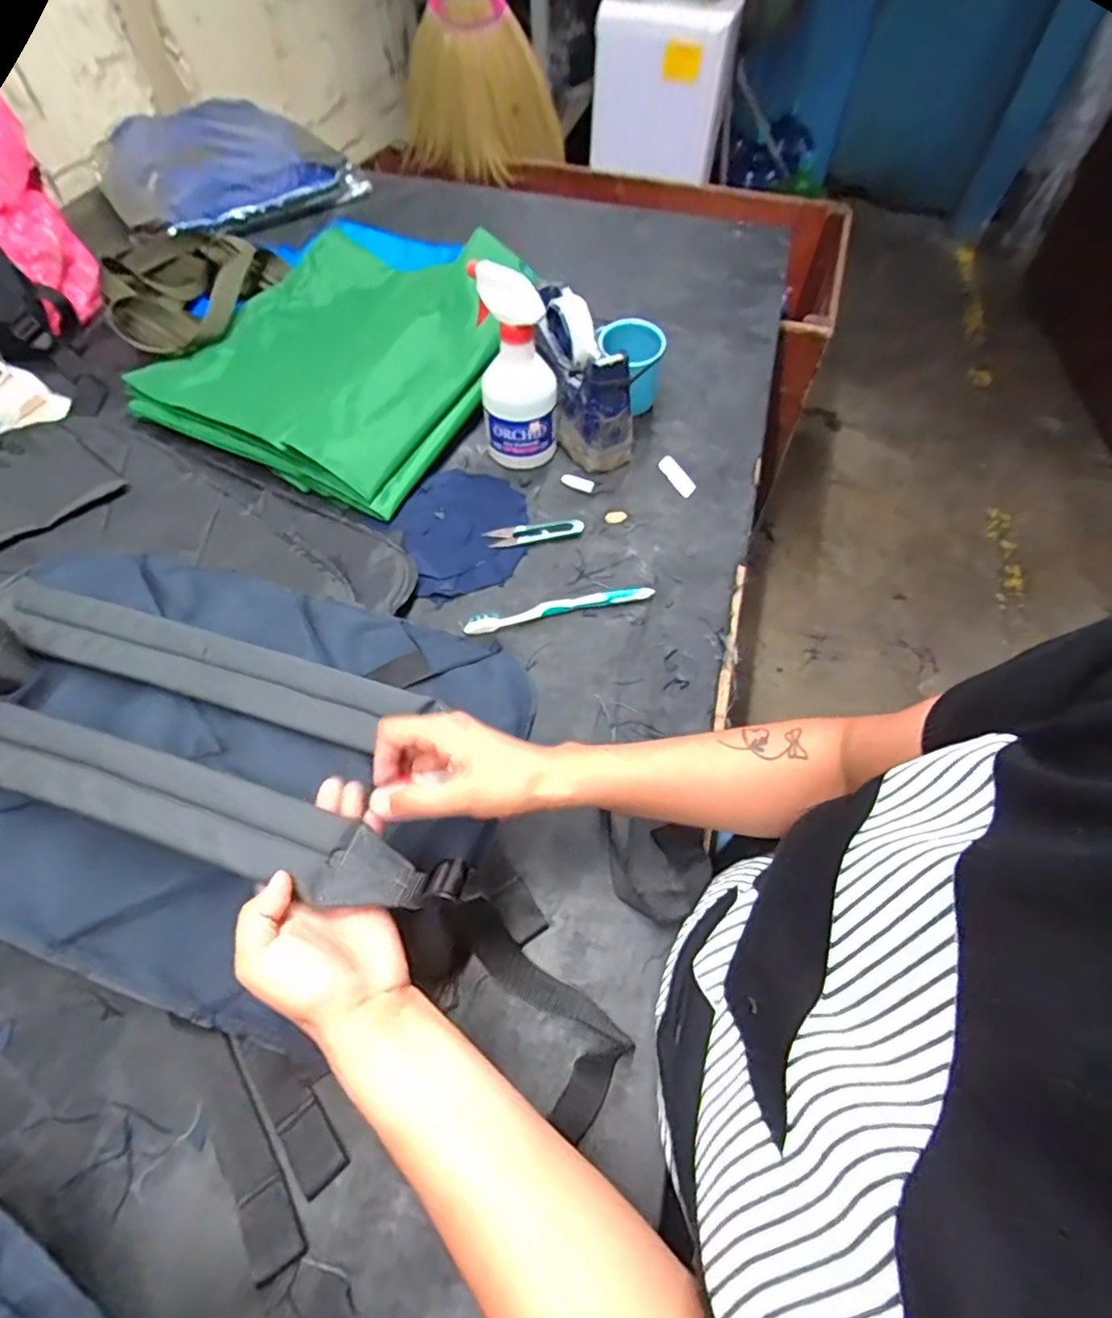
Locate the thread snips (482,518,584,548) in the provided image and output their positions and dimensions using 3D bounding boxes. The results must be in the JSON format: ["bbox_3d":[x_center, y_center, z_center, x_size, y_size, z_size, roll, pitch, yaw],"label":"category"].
[{"bbox_3d":[-0.022,-0.132,0.612,0.098,0.009,0.024,-11,58,-7],"label":"thread snips"}]

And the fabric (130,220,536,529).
[{"bbox_3d":[-0.242,-0.385,0.702,0.385,0.086,0.390,23,60,14],"label":"fabric"}]

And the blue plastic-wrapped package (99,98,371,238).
[{"bbox_3d":[-0.588,-0.841,1.017,0.362,0.062,0.400,-39,65,-22],"label":"blue plastic-wrapped package"}]

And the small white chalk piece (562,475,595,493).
[{"bbox_3d":[0.024,-0.193,0.650,0.036,0.012,0.010,17,59,10],"label":"small white chalk piece"}]

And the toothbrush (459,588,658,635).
[{"bbox_3d":[0.004,-0.050,0.559,0.177,0.017,0.021,-13,58,-9],"label":"toothbrush"}]

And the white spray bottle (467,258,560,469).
[{"bbox_3d":[-0.040,-0.289,0.611,0.080,0.189,0.066,1,58,0],"label":"white spray bottle"}]

